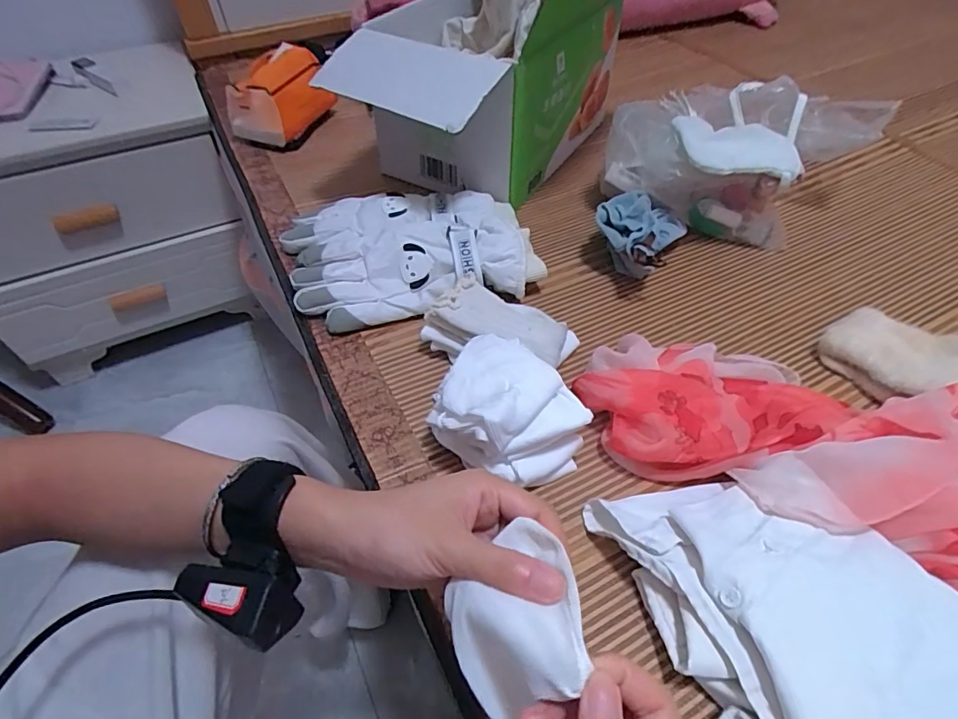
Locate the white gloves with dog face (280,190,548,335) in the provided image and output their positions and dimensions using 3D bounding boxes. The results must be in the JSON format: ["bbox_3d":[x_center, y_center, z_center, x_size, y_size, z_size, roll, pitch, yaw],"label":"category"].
[{"bbox_3d":[-0.078,-0.132,0.558,0.264,0.050,0.198,-12,50,-9],"label":"white gloves with dog face"}]

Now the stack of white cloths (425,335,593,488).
[{"bbox_3d":[0.019,0.042,0.393,0.096,0.077,0.101,-26,54,-20],"label":"stack of white cloths"}]

